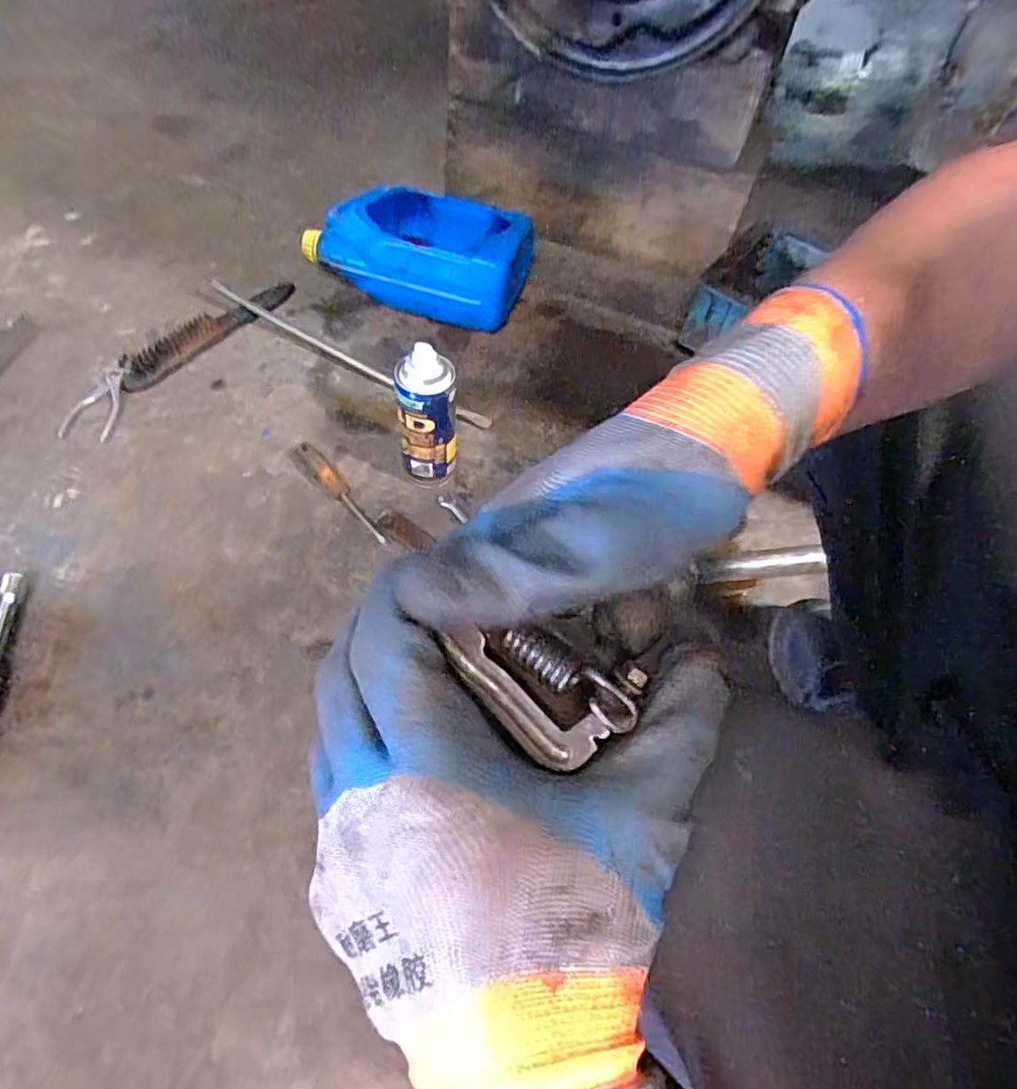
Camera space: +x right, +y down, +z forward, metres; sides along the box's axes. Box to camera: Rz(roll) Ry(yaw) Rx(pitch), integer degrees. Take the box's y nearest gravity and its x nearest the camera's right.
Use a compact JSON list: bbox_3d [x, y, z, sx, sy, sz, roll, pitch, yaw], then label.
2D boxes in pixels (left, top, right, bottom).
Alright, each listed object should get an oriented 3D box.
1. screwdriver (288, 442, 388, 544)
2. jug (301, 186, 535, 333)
[{"bbox_3d":[-0.196,-0.067,0.757,0.165,0.029,0.033,38,61,19],"label":"screwdriver"},{"bbox_3d":[-0.132,-0.420,0.954,0.322,0.123,0.173,5,56,-1],"label":"jug"}]

